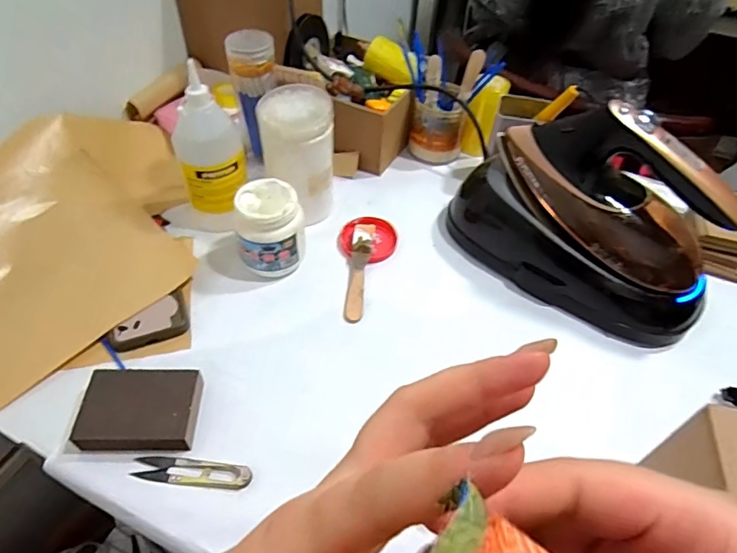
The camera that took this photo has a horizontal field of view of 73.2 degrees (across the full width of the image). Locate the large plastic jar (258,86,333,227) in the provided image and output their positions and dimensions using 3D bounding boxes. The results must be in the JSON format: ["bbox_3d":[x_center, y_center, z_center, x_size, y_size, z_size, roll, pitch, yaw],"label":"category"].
[{"bbox_3d":[-0.085,-0.142,0.611,0.085,0.148,0.094,-4,49,-6],"label":"large plastic jar"}]

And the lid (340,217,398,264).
[{"bbox_3d":[-0.001,-0.048,0.627,0.069,0.017,0.067,2,49,-2],"label":"lid"}]

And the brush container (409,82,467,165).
[{"bbox_3d":[0.103,-0.225,0.728,0.076,0.096,0.064,16,50,10],"label":"brush container"}]

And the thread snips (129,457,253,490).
[{"bbox_3d":[-0.154,0.173,0.436,0.099,0.015,0.022,2,49,-1],"label":"thread snips"}]

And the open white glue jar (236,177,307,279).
[{"bbox_3d":[-0.110,-0.052,0.563,0.071,0.093,0.068,2,49,-2],"label":"open white glue jar"}]

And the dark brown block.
[{"bbox_3d":[-0.208,0.123,0.452,0.098,0.025,0.073,1,49,-3],"label":"dark brown block"}]

